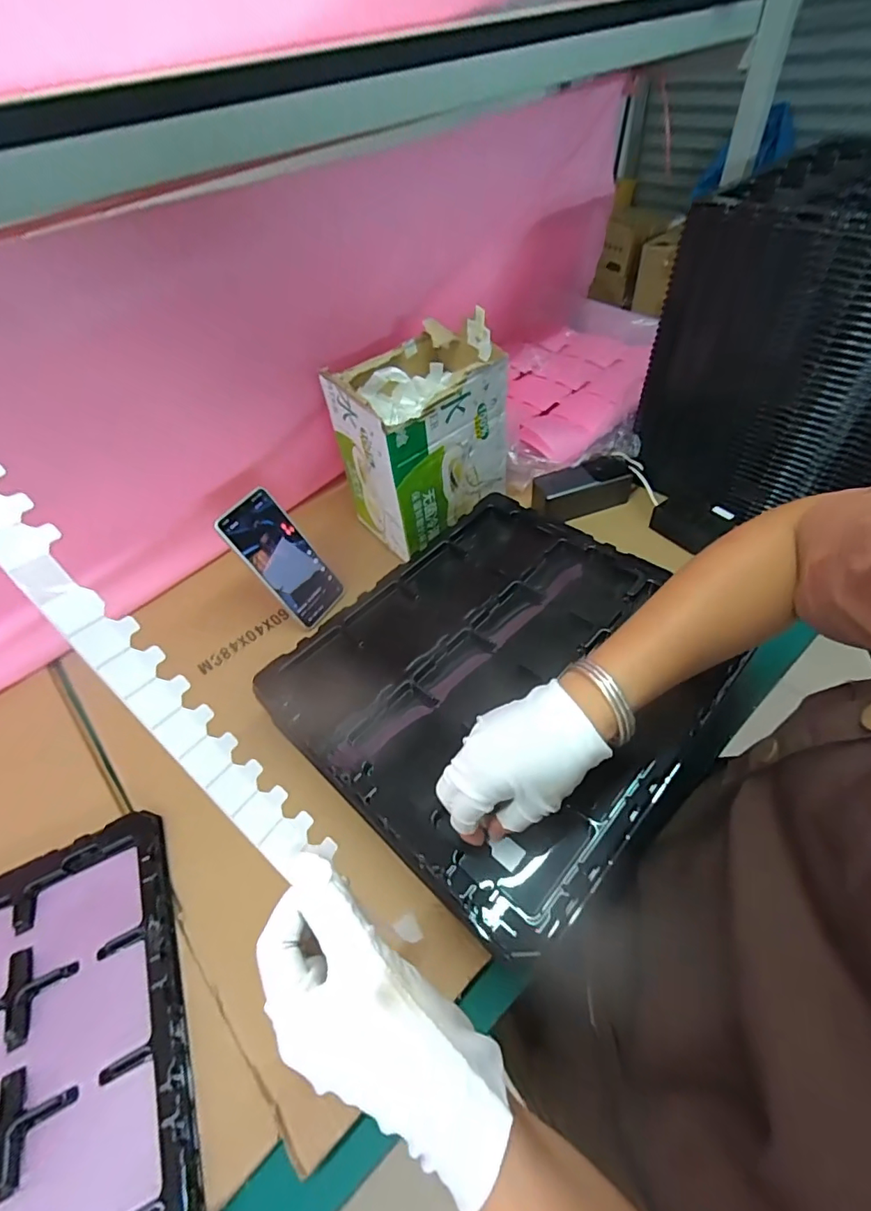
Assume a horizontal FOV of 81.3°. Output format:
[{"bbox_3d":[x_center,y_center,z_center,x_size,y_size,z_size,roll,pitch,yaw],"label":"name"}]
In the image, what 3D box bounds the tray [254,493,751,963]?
[{"bbox_3d":[0.071,0.057,0.513,0.346,0.053,0.369,33,59,29],"label":"tray"}]

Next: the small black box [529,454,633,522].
[{"bbox_3d":[0.212,-0.160,0.717,0.140,0.058,0.060,-17,49,-9],"label":"small black box"}]

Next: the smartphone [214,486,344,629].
[{"bbox_3d":[-0.180,-0.055,0.611,0.013,0.169,0.081,0,45,46],"label":"smartphone"}]

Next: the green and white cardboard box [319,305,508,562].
[{"bbox_3d":[-0.018,-0.214,0.649,0.151,0.189,0.199,34,61,30],"label":"green and white cardboard box"}]

